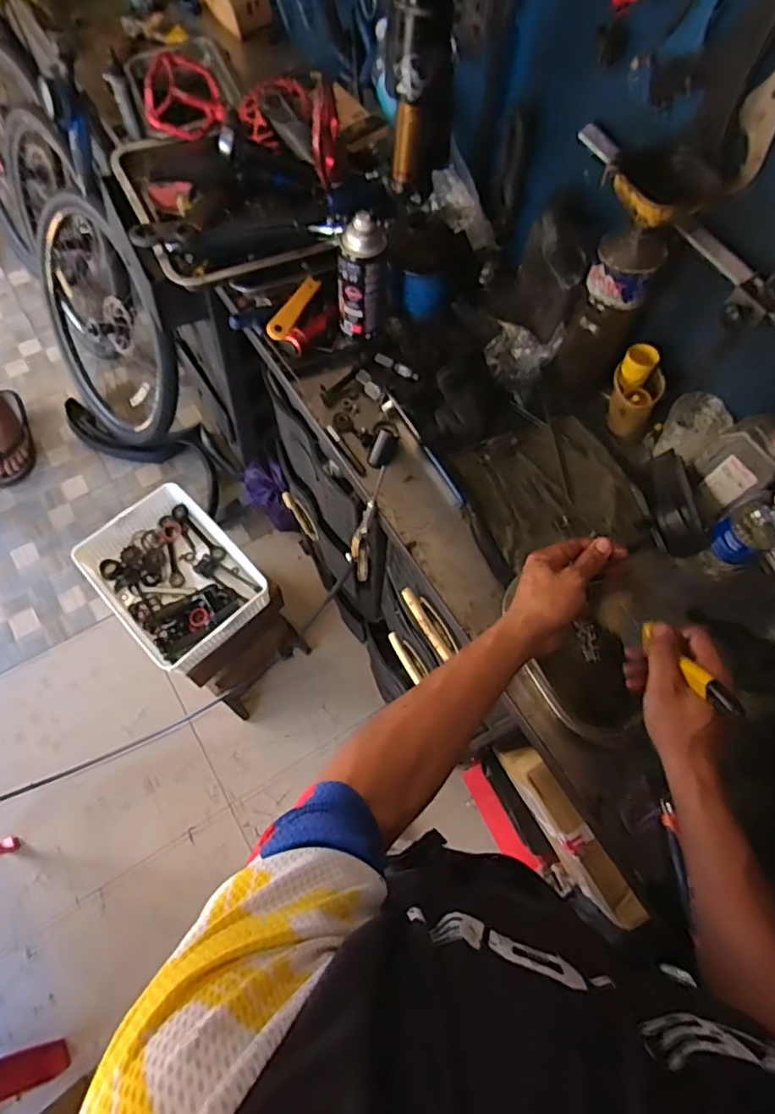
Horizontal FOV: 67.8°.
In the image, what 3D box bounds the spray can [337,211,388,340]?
[{"bbox_3d":[-0.034,-0.386,0.797,0.069,0.165,0.064,1,67,-3],"label":"spray can"}]

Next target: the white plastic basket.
[{"bbox_3d":[-0.430,0.039,1.163,0.263,0.060,0.352,-41,74,-18],"label":"white plastic basket"}]

